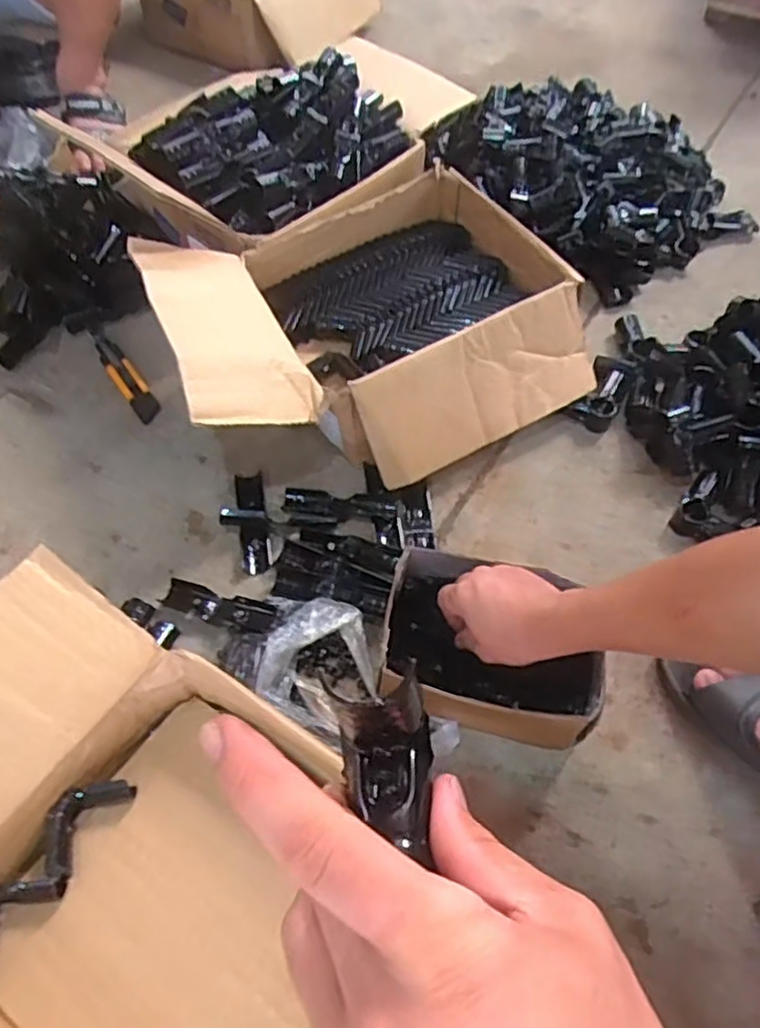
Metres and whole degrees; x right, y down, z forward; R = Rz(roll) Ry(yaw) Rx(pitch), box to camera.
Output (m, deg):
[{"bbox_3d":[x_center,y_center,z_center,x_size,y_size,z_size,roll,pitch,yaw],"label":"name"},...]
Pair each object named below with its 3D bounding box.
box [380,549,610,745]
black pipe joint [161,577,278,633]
[{"bbox_3d":[0.109,0.125,0.666,0.199,0.089,0.143,9,59,8],"label":"box"},{"bbox_3d":[-0.165,0.095,0.718,0.124,0.028,0.034,17,60,12],"label":"black pipe joint"}]

